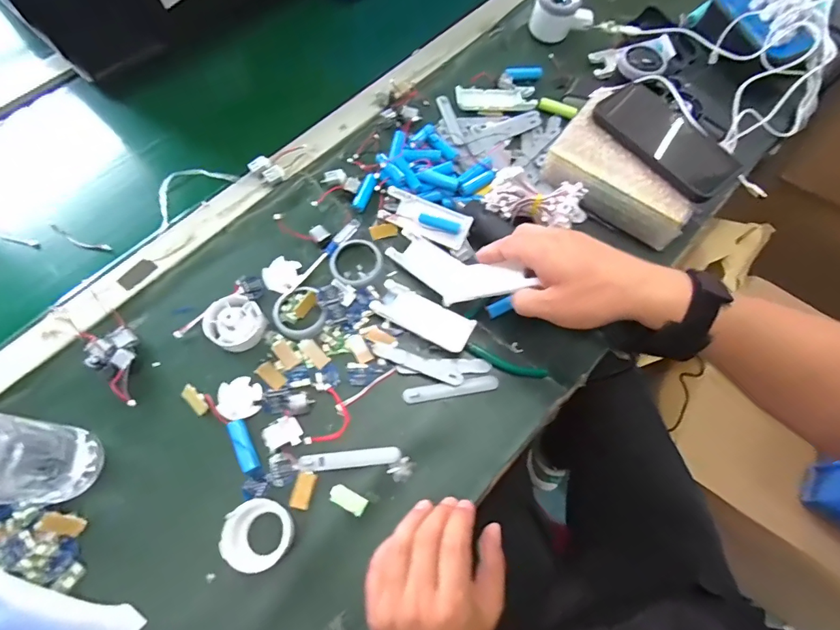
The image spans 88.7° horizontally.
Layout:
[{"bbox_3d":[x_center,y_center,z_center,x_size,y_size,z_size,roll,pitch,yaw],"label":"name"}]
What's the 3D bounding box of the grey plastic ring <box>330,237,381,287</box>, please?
[{"bbox_3d":[-0.072,-0.061,0.483,0.058,0.005,0.058,1,68,-1],"label":"grey plastic ring"}]

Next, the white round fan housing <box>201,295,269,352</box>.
[{"bbox_3d":[-0.195,0.007,0.449,0.056,0.022,0.055,1,68,-1],"label":"white round fan housing"}]

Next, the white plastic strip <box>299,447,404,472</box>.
[{"bbox_3d":[-0.067,0.138,0.411,0.095,0.004,0.015,-4,69,-3],"label":"white plastic strip"}]

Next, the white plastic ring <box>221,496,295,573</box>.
[{"bbox_3d":[-0.140,0.190,0.373,0.053,0.030,0.054,1,68,-1],"label":"white plastic ring"}]

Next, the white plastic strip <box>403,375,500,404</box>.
[{"bbox_3d":[0.032,0.076,0.439,0.096,0.005,0.016,-8,69,-5],"label":"white plastic strip"}]

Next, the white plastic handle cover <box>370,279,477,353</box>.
[{"bbox_3d":[0.003,0.001,0.453,0.106,0.019,0.038,29,70,9],"label":"white plastic handle cover"}]

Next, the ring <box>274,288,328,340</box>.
[{"bbox_3d":[-0.128,-0.003,0.454,0.052,0.010,0.057,1,68,-1],"label":"ring"}]

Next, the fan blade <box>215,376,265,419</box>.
[{"bbox_3d":[-0.177,0.082,0.424,0.041,0.006,0.041,1,68,-1],"label":"fan blade"}]

